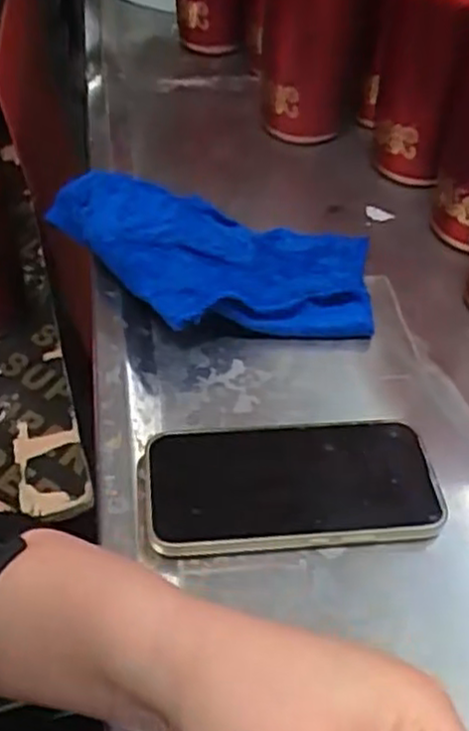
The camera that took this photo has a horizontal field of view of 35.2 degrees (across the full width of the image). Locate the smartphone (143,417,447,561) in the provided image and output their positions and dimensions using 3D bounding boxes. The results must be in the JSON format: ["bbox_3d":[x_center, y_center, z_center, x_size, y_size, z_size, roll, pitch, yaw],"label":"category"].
[{"bbox_3d":[0.031,0.061,0.397,0.155,0.013,0.077,-5,48,-2],"label":"smartphone"}]

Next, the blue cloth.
[{"bbox_3d":[-0.021,-0.073,0.504,0.230,0.048,0.135,3,49,5],"label":"blue cloth"}]

